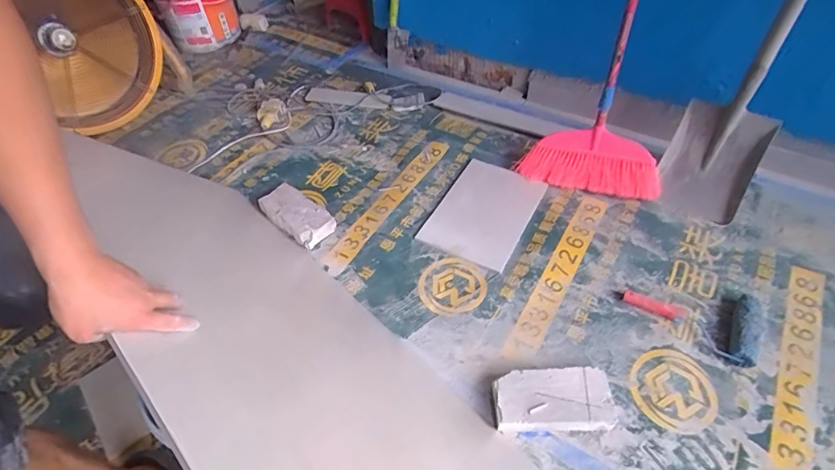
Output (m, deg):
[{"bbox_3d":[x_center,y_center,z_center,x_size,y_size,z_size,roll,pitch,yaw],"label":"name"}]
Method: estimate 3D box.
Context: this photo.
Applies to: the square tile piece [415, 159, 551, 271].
[{"bbox_3d":[0.181,-0.065,1.249,0.244,0.013,0.334,21,59,23],"label":"square tile piece"}]

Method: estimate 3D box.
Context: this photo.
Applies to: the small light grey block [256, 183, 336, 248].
[{"bbox_3d":[-0.336,-0.059,1.259,0.239,0.047,0.114,33,59,26],"label":"small light grey block"}]

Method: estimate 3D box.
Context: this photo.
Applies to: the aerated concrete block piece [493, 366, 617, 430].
[{"bbox_3d":[0.269,0.323,0.901,0.230,0.056,0.117,-4,49,-1],"label":"aerated concrete block piece"}]

